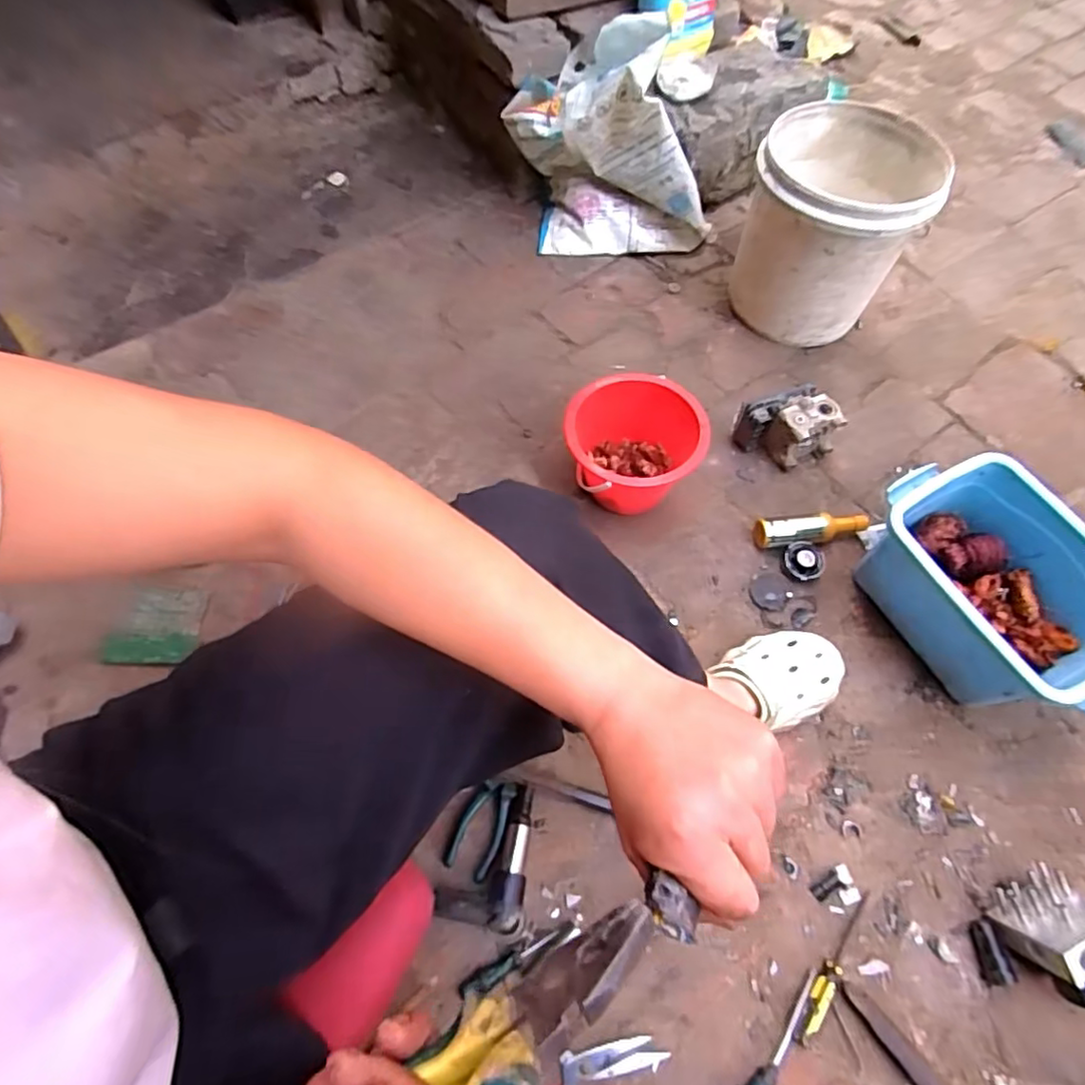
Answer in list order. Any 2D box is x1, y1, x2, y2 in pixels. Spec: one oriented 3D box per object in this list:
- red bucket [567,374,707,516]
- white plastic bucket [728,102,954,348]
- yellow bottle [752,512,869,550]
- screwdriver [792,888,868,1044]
[{"bbox_3d":[0.126,-0.128,0.868,0.171,0.152,0.173,-1,64,1],"label":"red bucket"},{"bbox_3d":[0.423,-0.467,0.953,0.225,0.258,0.233,-1,64,1],"label":"white plastic bucket"},{"bbox_3d":[0.368,-0.017,0.849,0.148,0.034,0.041,-3,63,2],"label":"yellow bottle"},{"bbox_3d":[0.296,0.432,0.635,0.020,0.020,0.158,34,66,12],"label":"screwdriver"}]

